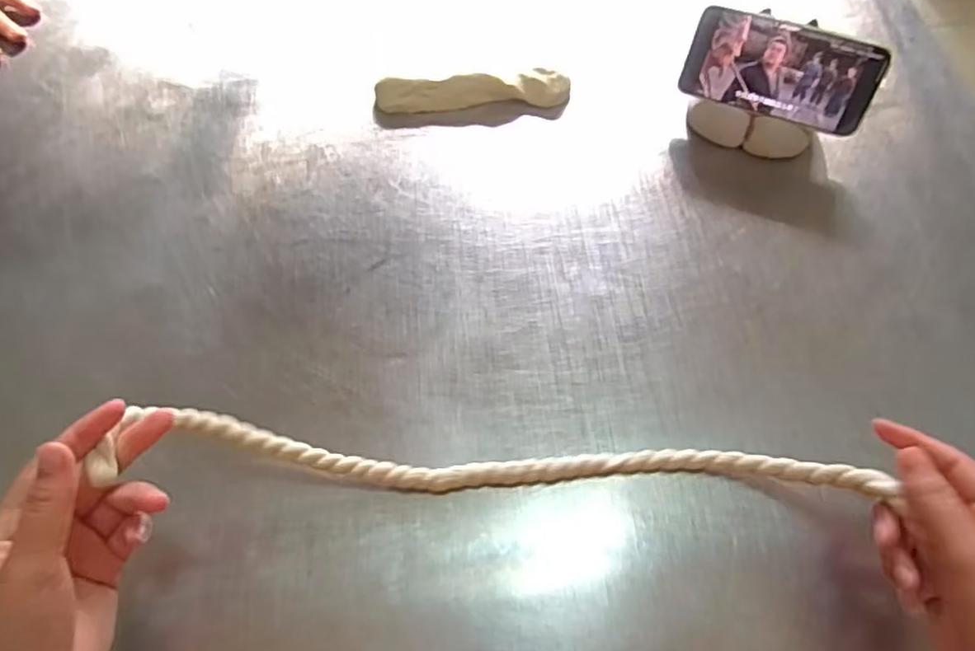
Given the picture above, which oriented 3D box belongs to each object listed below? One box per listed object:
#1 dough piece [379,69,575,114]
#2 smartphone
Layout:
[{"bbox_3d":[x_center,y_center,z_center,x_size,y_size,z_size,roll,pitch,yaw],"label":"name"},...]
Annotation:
[{"bbox_3d":[-0.012,-0.211,0.574,0.172,0.024,0.027,-4,61,-3],"label":"dough piece"},{"bbox_3d":[0.241,-0.210,0.521,0.149,0.072,0.007,19,25,8],"label":"smartphone"}]

